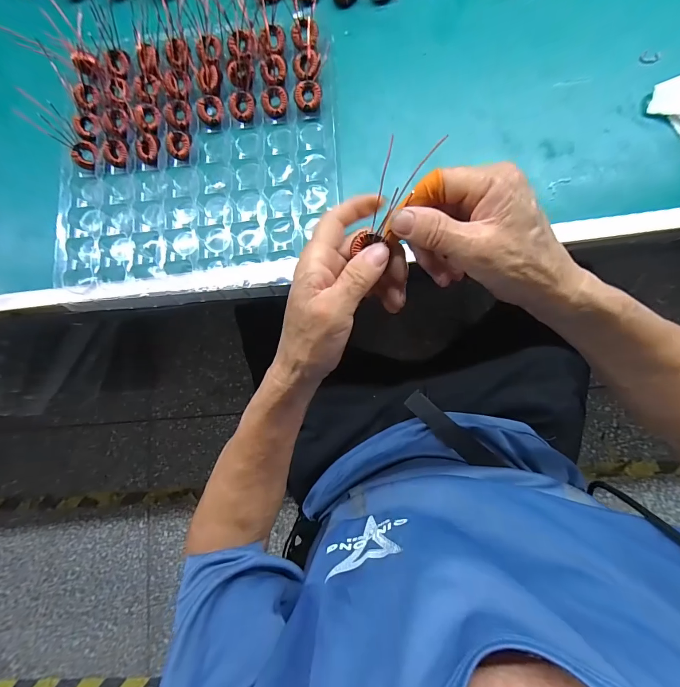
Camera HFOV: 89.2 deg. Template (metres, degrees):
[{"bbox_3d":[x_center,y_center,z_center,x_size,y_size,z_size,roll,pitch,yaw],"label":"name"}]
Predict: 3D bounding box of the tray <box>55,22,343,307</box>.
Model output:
[{"bbox_3d":[-0.146,-0.188,0.361,0.288,0.038,0.282,-3,84,5],"label":"tray"}]

